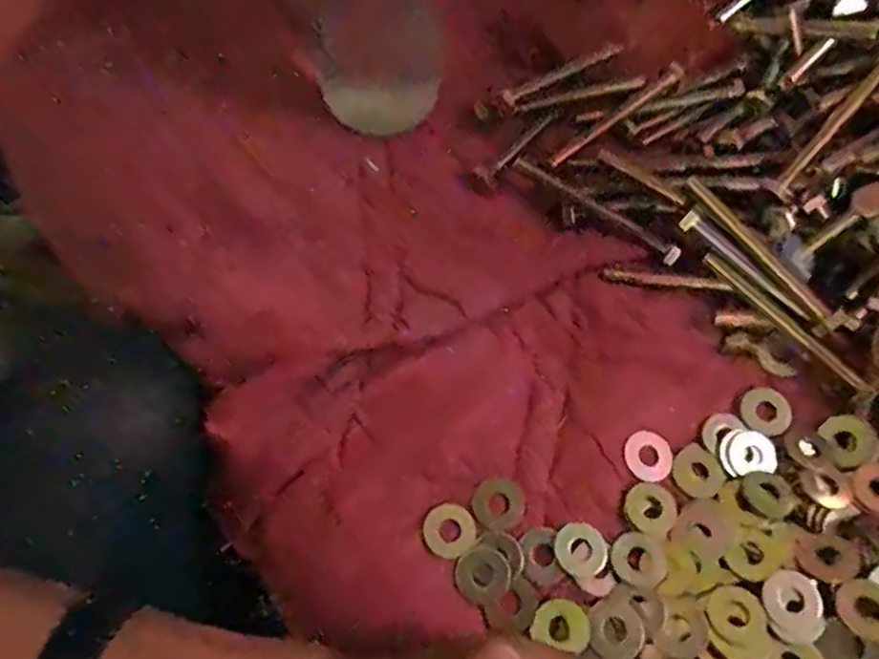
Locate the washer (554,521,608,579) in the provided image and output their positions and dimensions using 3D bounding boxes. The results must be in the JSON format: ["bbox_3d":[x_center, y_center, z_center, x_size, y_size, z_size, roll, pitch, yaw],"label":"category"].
[{"bbox_3d":[0.066,0.102,0.302,0.023,0.004,0.024,0,67,-1],"label":"washer"}]

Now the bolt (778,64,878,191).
[{"bbox_3d":[0.213,-0.115,0.338,0.008,0.006,0.097,42,105,15],"label":"bolt"}]

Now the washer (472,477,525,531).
[{"bbox_3d":[0.028,0.083,0.310,0.024,0.004,0.024,1,67,-1],"label":"washer"}]

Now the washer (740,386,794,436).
[{"bbox_3d":[0.167,0.041,0.331,0.025,0.004,0.024,-37,73,-15],"label":"washer"}]

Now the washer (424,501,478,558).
[{"bbox_3d":[0.005,0.095,0.306,0.024,0.004,0.023,0,67,-1],"label":"washer"}]

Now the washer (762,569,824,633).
[{"bbox_3d":[0.156,0.119,0.287,0.025,0.004,0.023,1,67,-1],"label":"washer"}]

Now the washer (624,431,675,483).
[{"bbox_3d":[0.104,0.062,0.321,0.025,0.004,0.024,0,67,-1],"label":"washer"}]

